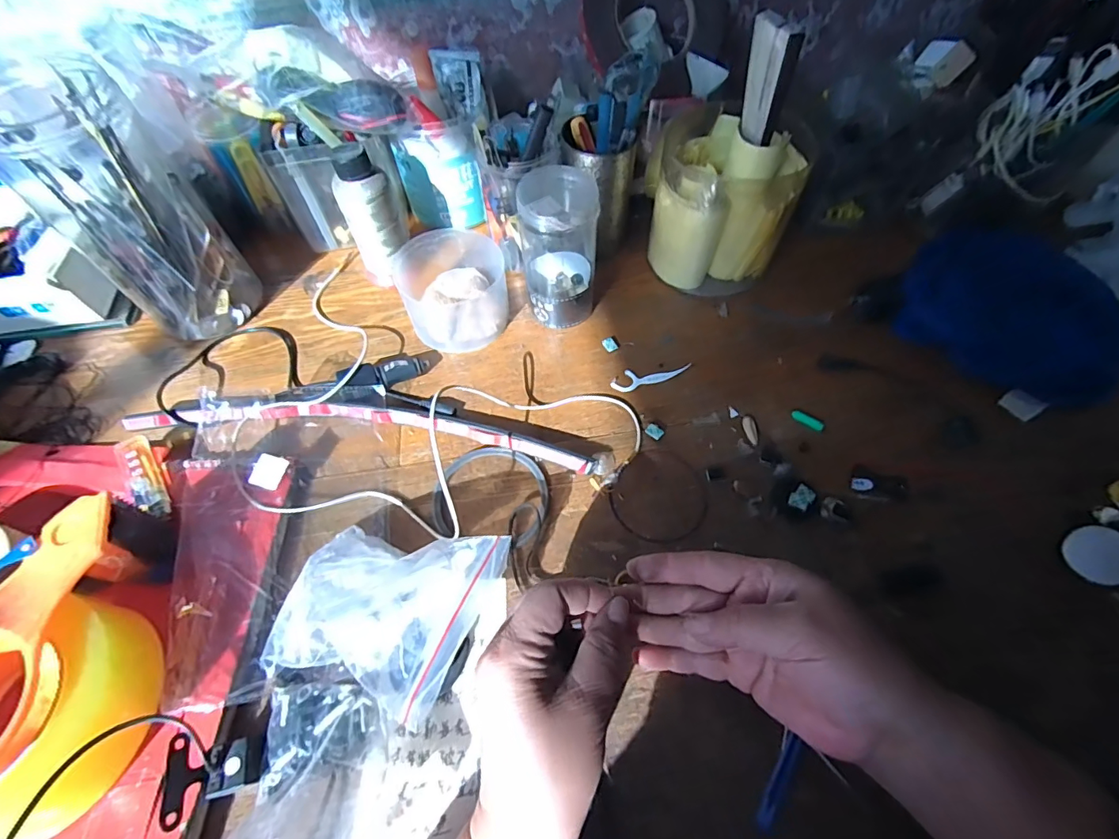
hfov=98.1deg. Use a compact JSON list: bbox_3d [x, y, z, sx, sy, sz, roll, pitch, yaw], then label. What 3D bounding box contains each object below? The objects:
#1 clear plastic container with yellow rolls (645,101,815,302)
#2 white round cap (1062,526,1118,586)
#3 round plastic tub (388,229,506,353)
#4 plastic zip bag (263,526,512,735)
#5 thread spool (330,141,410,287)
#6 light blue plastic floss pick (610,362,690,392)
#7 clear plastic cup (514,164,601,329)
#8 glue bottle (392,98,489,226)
[{"bbox_3d":[0.154,-0.212,0.461,0.121,0.125,0.135,18,60,13],"label":"clear plastic container with yellow rolls"},{"bbox_3d":[0.362,0.090,0.323,0.035,0.013,0.036,-1,57,2],"label":"white round cap"},{"bbox_3d":[-0.098,-0.123,0.455,0.096,0.058,0.106,-18,59,-9],"label":"round plastic tub"},{"bbox_3d":[-0.107,0.115,0.303,0.124,0.052,0.111,17,60,12],"label":"plastic zip bag"},{"bbox_3d":[-0.175,-0.188,0.456,0.051,0.126,0.039,-21,59,-11],"label":"thread spool"},{"bbox_3d":[0.083,-0.041,0.433,0.074,0.004,0.021,-18,59,-9],"label":"light blue plastic floss pick"},{"bbox_3d":[0.002,-0.146,0.427,0.058,0.123,0.068,0,57,2],"label":"clear plastic cup"},{"bbox_3d":[-0.121,-0.258,0.491,0.081,0.114,0.061,-16,58,-8],"label":"glue bottle"}]

